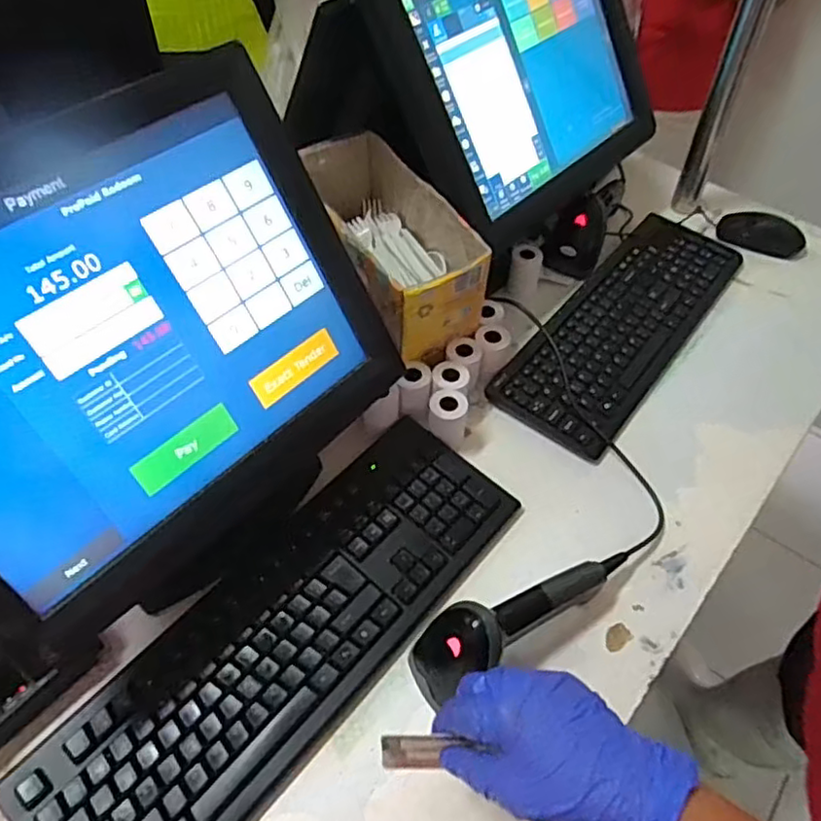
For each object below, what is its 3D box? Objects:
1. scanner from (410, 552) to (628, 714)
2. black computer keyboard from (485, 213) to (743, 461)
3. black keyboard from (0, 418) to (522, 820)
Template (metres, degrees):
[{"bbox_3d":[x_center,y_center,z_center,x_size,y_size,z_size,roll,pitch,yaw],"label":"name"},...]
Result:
[{"bbox_3d":[0.097,0.164,0.526,0.201,0.086,0.058,-17,54,-14],"label":"scanner"},{"bbox_3d":[0.264,-0.113,0.781,0.140,0.021,0.422,33,58,22],"label":"black computer keyboard"},{"bbox_3d":[-0.095,0.184,0.545,0.147,0.031,0.447,35,59,23],"label":"black keyboard"}]

